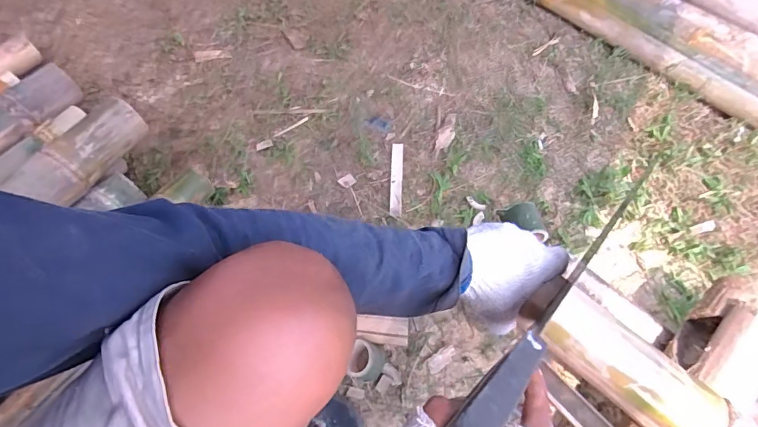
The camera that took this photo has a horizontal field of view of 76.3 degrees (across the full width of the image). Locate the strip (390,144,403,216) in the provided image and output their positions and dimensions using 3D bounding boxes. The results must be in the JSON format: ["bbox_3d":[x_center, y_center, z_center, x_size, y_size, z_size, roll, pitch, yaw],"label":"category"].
[{"bbox_3d":[0.032,-0.065,0.891,0.022,0.006,0.162,3,59,0],"label":"strip"}]

